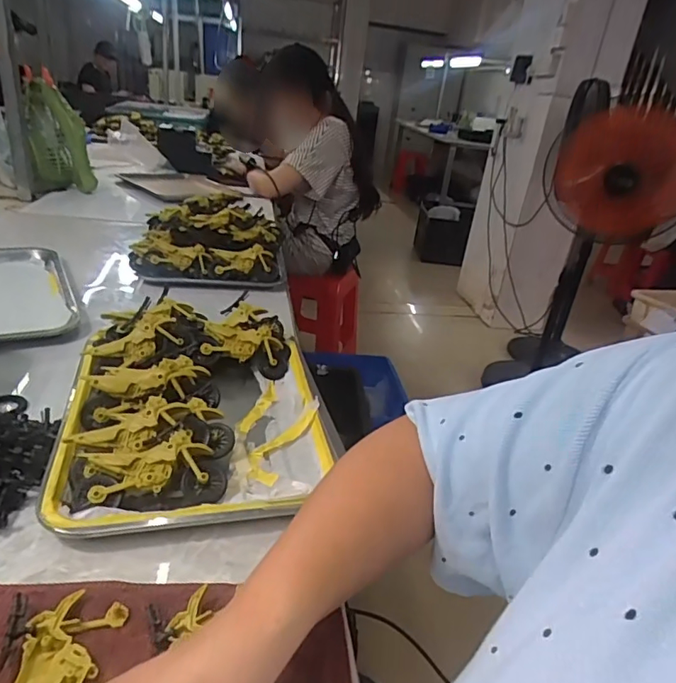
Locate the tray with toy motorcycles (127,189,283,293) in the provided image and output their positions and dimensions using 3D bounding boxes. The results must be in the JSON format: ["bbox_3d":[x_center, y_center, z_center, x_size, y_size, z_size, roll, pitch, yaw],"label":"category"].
[{"bbox_3d":[-0.232,-0.196,0.952,0.261,0.106,0.232,0,27,-14],"label":"tray with toy motorcycles"}]

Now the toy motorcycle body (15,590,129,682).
[{"bbox_3d":[-0.168,0.195,0.301,0.047,0.010,0.100,8,26,2],"label":"toy motorcycle body"}]

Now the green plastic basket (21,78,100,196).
[{"bbox_3d":[-0.709,-0.513,1.324,0.141,0.241,0.131,-8,30,-28],"label":"green plastic basket"}]

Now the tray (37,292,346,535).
[{"bbox_3d":[-0.143,0.051,0.548,0.254,0.059,0.330,-1,27,-17],"label":"tray"}]

